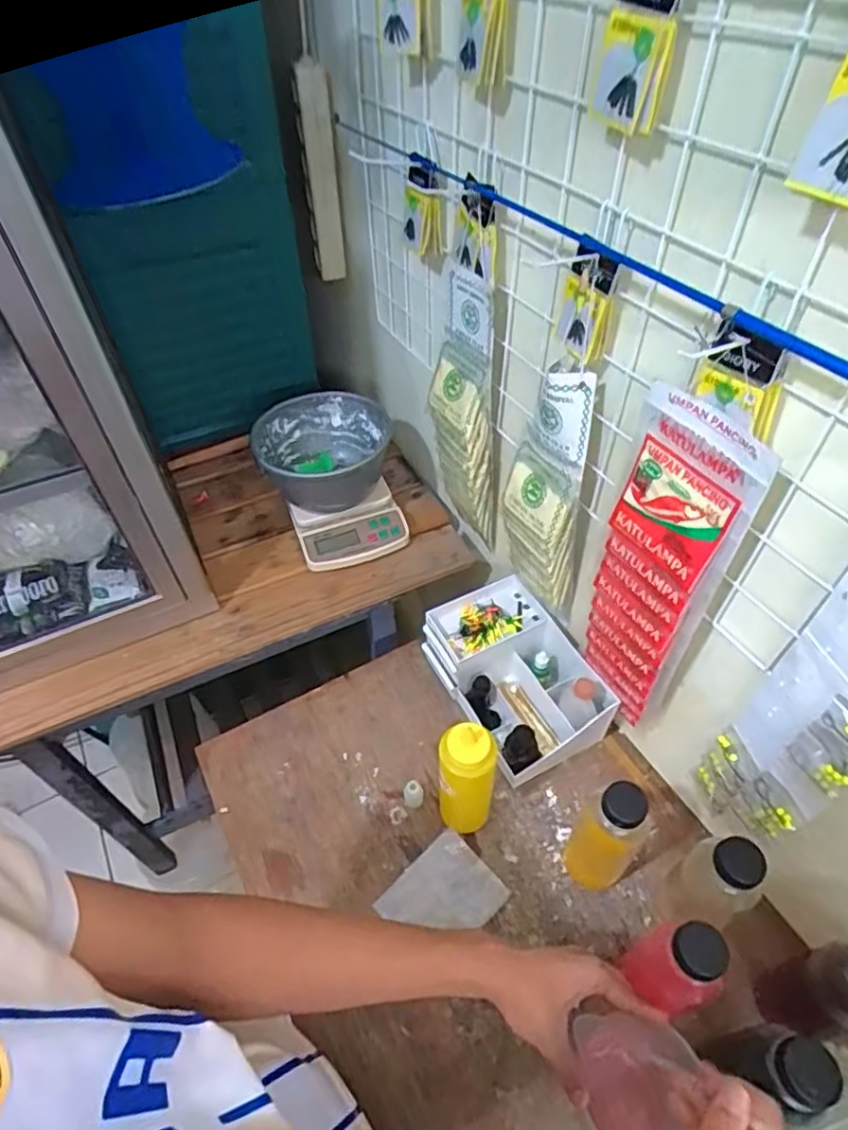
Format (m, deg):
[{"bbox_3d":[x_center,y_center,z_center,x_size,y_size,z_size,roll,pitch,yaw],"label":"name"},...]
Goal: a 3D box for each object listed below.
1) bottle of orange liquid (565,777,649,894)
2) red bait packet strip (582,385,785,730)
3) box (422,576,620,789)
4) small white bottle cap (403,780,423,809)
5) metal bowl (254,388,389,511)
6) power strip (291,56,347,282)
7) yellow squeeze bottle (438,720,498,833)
[{"bbox_3d":[0.184,0.284,0.630,0.055,0.184,0.056,-1,48,1],"label":"bottle of orange liquid"},{"bbox_3d":[0.209,0.021,0.581,0.023,0.371,0.105,-27,53,-21],"label":"red bait packet strip"},{"bbox_3d":[0.120,0.142,0.806,0.157,0.120,0.227,-24,52,-19],"label":"box"},{"bbox_3d":[-0.012,0.276,0.740,0.023,0.041,0.022,-1,48,1],"label":"small white bottle cap"},{"bbox_3d":[-0.147,-0.164,0.905,0.176,0.101,0.176,-1,48,1],"label":"metal bowl"},{"bbox_3d":[-0.125,-0.467,0.774,0.043,0.296,0.041,-8,72,-6],"label":"power strip"},{"bbox_3d":[0.046,0.238,0.674,0.057,0.187,0.044,0,48,1],"label":"yellow squeeze bottle"}]

